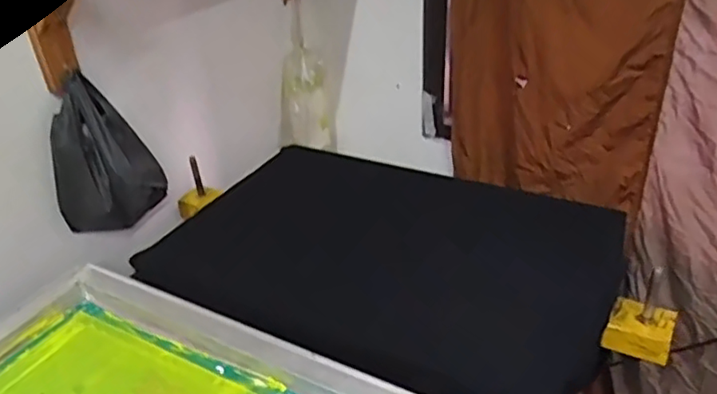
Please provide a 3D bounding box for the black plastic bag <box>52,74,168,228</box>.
[{"bbox_3d":[-0.386,-0.058,0.938,0.158,0.220,0.096,-14,34,-18],"label":"black plastic bag"}]

